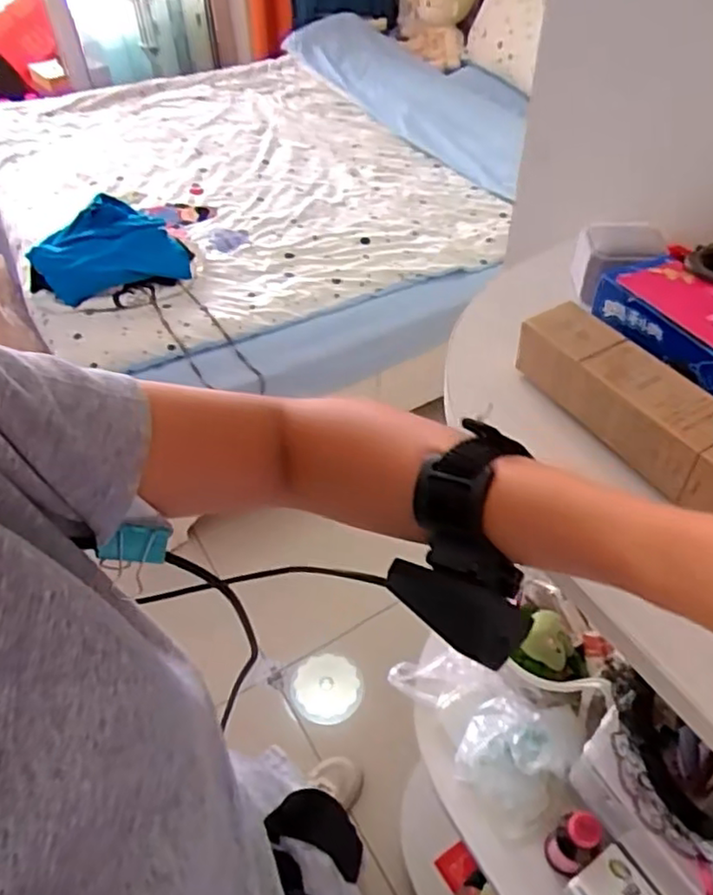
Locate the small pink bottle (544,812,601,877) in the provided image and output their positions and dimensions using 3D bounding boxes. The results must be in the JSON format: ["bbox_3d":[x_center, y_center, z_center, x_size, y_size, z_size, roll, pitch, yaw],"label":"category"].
[{"bbox_3d":[0.214,0.391,0.657,0.038,0.080,0.038,-1,46,1],"label":"small pink bottle"}]

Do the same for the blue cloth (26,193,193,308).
[{"bbox_3d":[-0.586,-0.481,1.598,0.340,0.117,0.271,-16,48,-13],"label":"blue cloth"}]

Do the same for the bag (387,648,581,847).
[{"bbox_3d":[0.133,0.310,0.760,0.222,0.075,0.146,29,53,26],"label":"bag"}]

